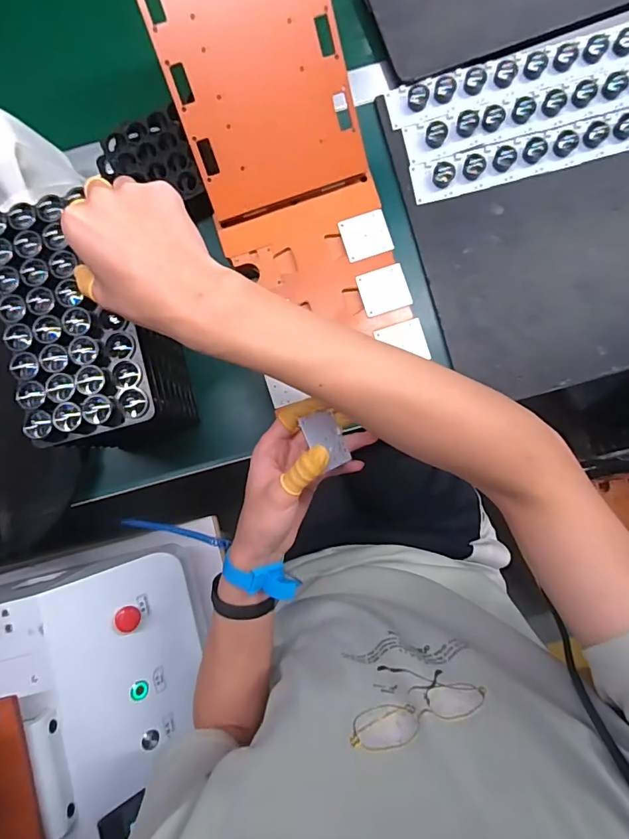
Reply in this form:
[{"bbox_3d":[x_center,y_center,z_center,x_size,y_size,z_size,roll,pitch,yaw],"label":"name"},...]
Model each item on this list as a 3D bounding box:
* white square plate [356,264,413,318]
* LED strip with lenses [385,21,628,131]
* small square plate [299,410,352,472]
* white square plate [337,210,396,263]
[{"bbox_3d":[0.072,-0.133,0.468,0.048,0.004,0.045,-17,88,1],"label":"white square plate"},{"bbox_3d":[0.313,-0.402,0.494,0.473,0.016,0.050,-15,88,1],"label":"LED strip with lenses"},{"bbox_3d":[0.011,0.016,0.373,0.036,0.004,0.043,-22,95,-41],"label":"small square plate"},{"bbox_3d":[0.053,-0.190,0.470,0.048,0.004,0.045,-19,88,1],"label":"white square plate"}]

